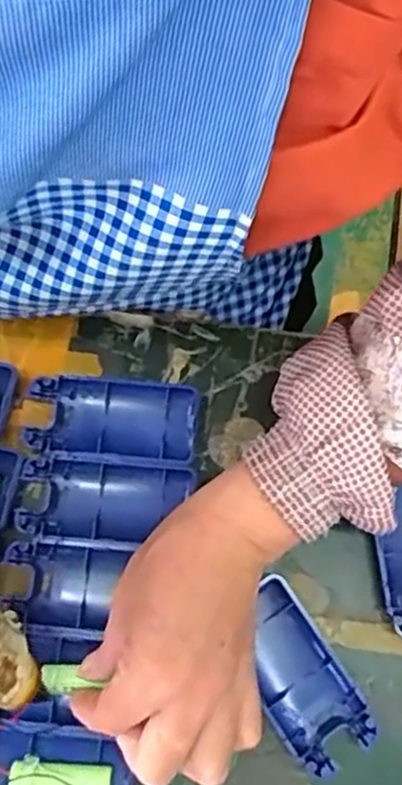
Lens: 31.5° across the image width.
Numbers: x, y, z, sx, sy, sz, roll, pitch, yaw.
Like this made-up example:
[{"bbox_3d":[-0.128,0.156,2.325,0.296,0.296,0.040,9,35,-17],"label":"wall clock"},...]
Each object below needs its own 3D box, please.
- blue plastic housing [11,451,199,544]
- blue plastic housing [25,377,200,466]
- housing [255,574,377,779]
[{"bbox_3d":[-0.052,0.057,0.381,0.089,0.013,0.043,3,76,0],"label":"blue plastic housing"},{"bbox_3d":[-0.049,0.015,0.392,0.090,0.013,0.045,5,76,0],"label":"blue plastic housing"},{"bbox_3d":[0.048,0.142,0.360,0.043,0.014,0.088,-31,78,-8],"label":"housing"}]

